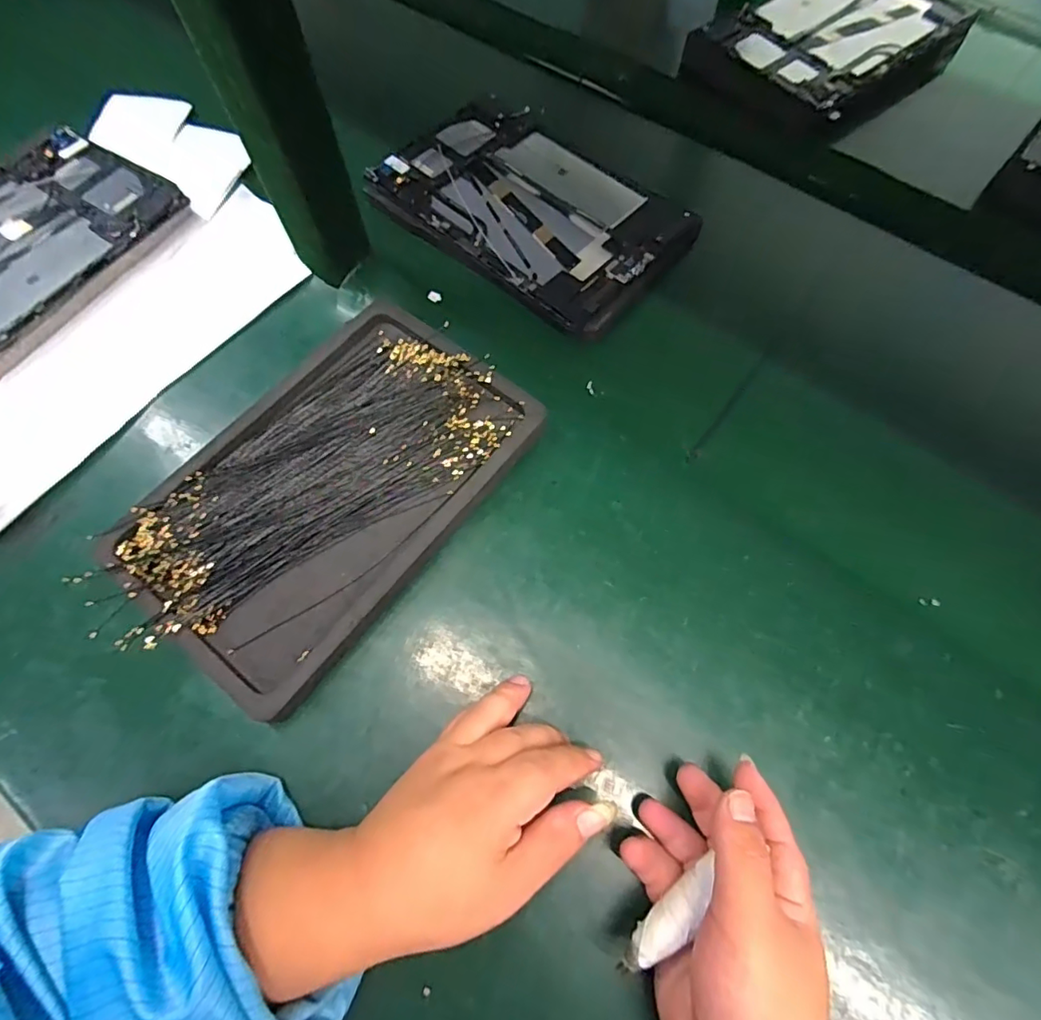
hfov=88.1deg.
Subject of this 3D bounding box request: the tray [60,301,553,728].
[{"bbox_3d":[-0.119,-0.015,0.338,0.160,0.026,0.253,37,75,10],"label":"tray"}]

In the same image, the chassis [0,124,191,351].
[{"bbox_3d":[-0.395,-0.196,0.406,0.148,0.020,0.246,34,74,9],"label":"chassis"}]

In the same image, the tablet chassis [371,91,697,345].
[{"bbox_3d":[0.008,-0.253,0.445,0.247,0.013,0.159,37,75,10],"label":"tablet chassis"}]

